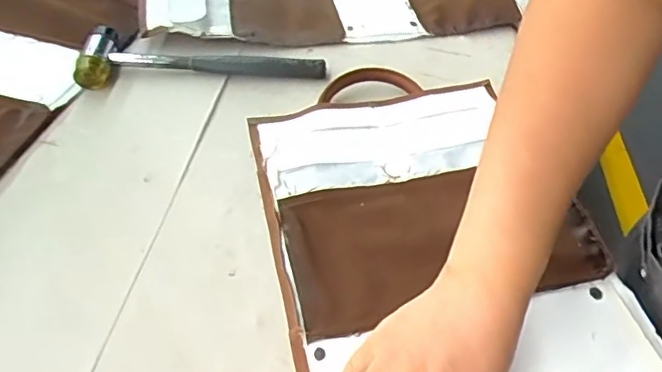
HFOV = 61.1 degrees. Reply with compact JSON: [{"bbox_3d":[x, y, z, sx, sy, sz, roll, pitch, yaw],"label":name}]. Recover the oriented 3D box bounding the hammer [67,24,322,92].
[{"bbox_3d":[-0.124,-0.129,0.546,0.228,0.032,0.058,-5,47,-6],"label":"hammer"}]

